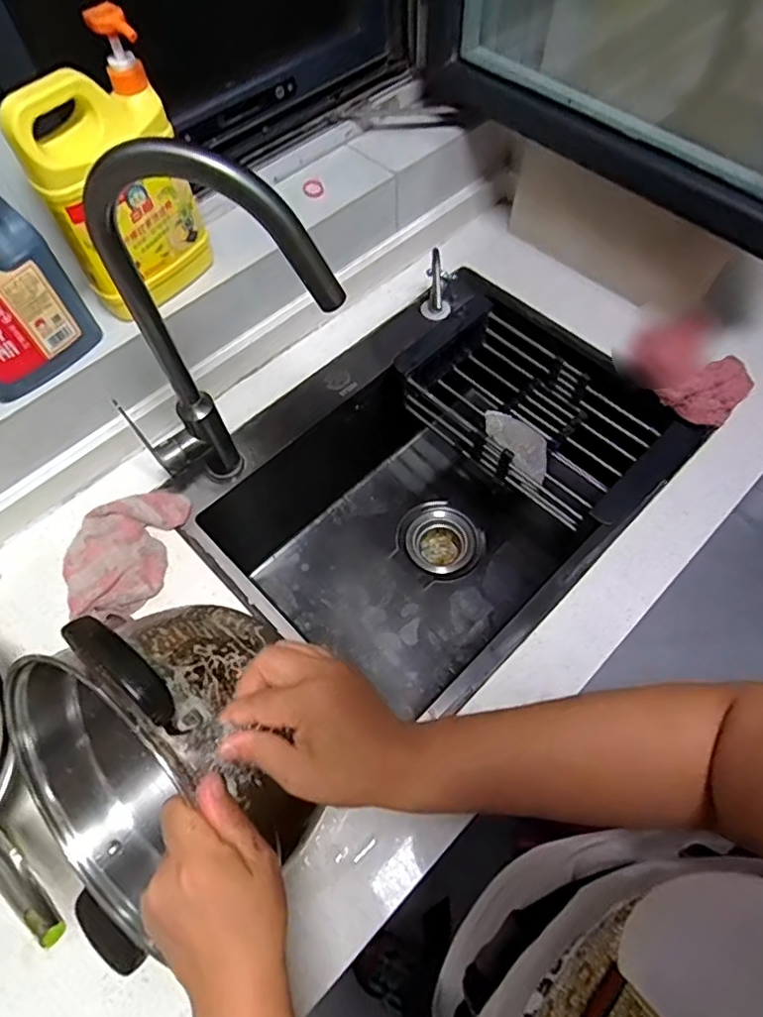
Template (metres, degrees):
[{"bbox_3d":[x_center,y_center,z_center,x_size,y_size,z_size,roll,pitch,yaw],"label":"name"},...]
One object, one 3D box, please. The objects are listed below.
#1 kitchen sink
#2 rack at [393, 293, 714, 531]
[{"bbox_3d":[0.066,-0.008,0.826,0.559,0.237,0.449,-41,68,-18],"label":"kitchen sink"},{"bbox_3d":[0.215,-0.129,0.801,0.195,0.087,0.369,-42,68,-18],"label":"rack"}]

